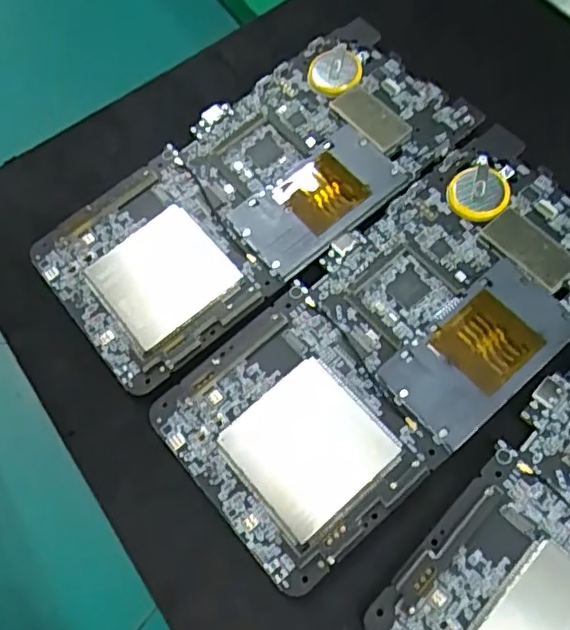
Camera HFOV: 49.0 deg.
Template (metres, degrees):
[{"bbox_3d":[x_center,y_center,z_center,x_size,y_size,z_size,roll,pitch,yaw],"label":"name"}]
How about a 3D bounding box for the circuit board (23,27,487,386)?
[{"bbox_3d":[-0.012,-0.044,0.220,0.148,0.006,0.070,-40,70,-7],"label":"circuit board"}]

